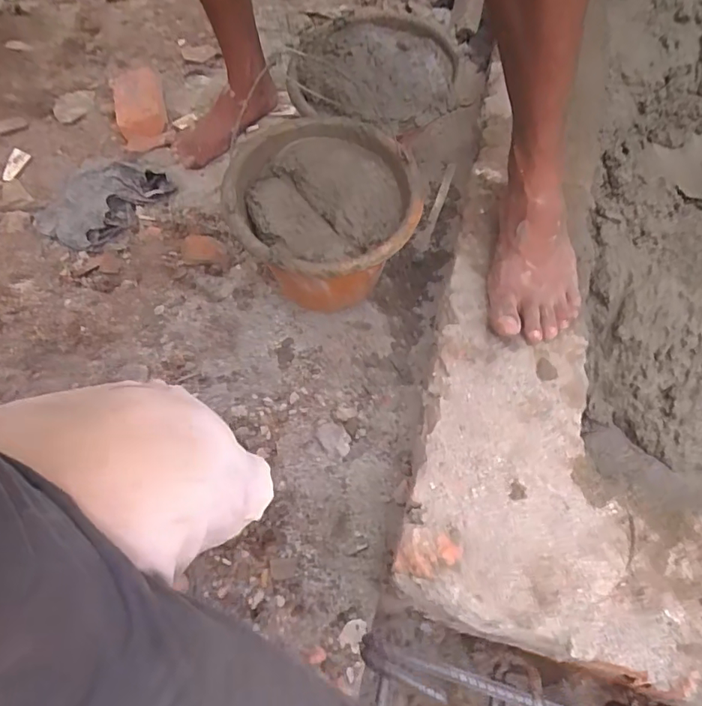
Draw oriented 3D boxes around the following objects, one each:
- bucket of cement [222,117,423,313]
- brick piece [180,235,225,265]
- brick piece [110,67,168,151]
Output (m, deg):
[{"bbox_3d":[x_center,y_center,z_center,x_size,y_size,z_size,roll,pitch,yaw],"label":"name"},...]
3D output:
[{"bbox_3d":[-0.037,-0.171,0.719,0.227,0.183,0.252,0,61,0],"label":"bucket of cement"},{"bbox_3d":[-0.232,-0.162,0.807,0.067,0.024,0.048,-5,61,-3],"label":"brick piece"},{"bbox_3d":[-0.405,-0.474,0.978,0.095,0.046,0.226,-15,62,-8],"label":"brick piece"}]

